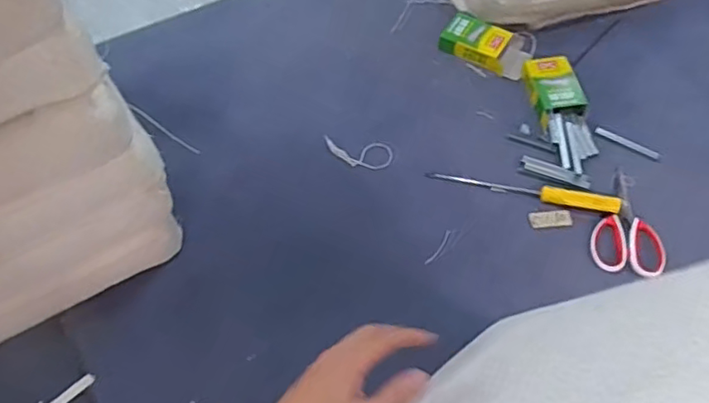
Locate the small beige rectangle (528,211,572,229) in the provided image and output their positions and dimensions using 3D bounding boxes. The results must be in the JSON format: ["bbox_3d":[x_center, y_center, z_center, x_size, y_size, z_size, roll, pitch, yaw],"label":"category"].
[{"bbox_3d":[0.296,0.028,0.880,0.062,0.010,0.025,-1,58,-2],"label":"small beige rectangle"}]

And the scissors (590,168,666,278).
[{"bbox_3d":[0.406,0.024,0.868,0.101,0.017,0.186,10,59,6],"label":"scissors"}]

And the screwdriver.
[{"bbox_3d":[0.256,-0.019,0.892,0.280,0.030,0.028,13,59,7],"label":"screwdriver"}]

